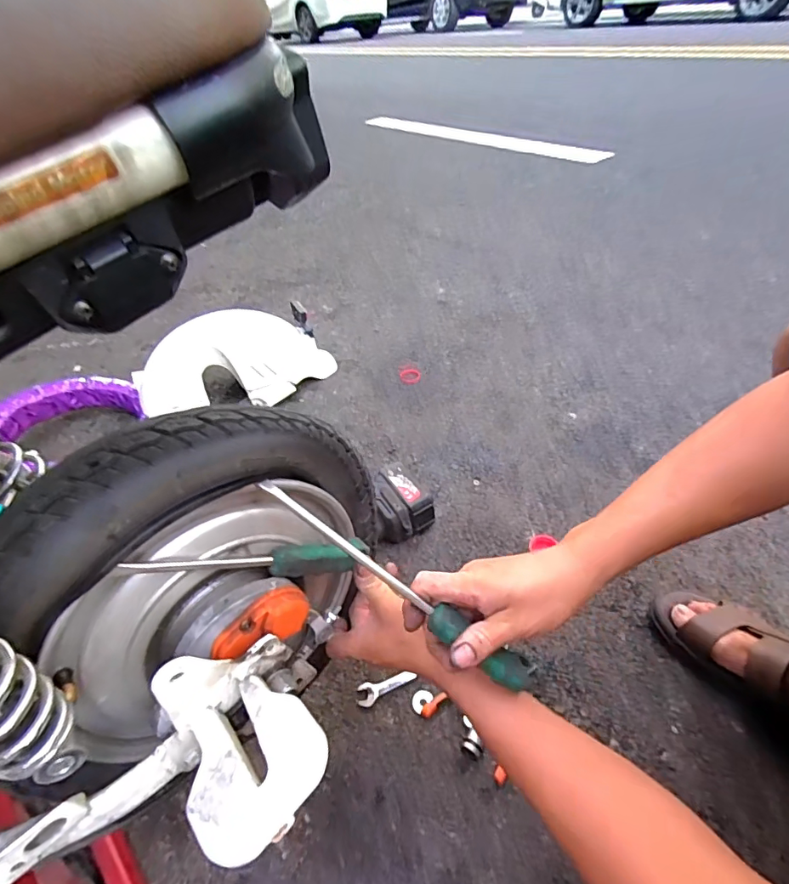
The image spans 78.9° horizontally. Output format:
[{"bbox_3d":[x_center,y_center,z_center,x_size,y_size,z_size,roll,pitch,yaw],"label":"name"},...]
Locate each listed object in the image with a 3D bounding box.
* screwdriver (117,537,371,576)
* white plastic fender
[{"bbox_3d":[-0.105,0.093,0.382,0.201,0.020,0.025,10,32,-41],"label":"screwdriver"},{"bbox_3d":[-0.345,-0.169,1.041,0.419,0.198,0.148,-12,46,-6],"label":"white plastic fender"}]

